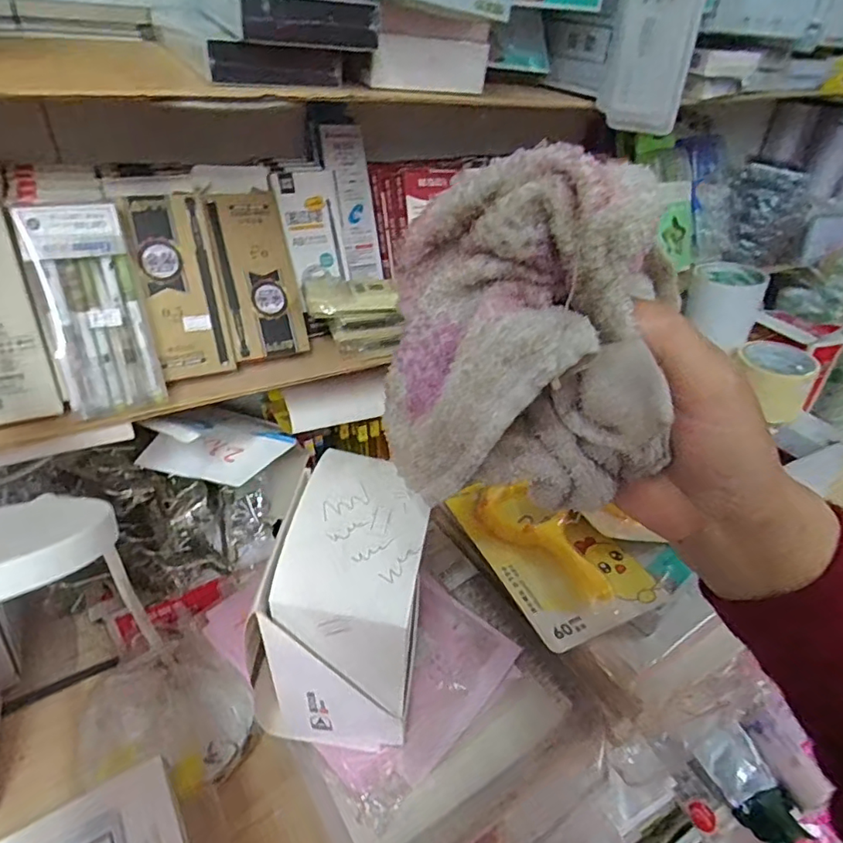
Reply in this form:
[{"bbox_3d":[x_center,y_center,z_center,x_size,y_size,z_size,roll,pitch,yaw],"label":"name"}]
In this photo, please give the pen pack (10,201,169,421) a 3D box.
[{"bbox_3d":[-0.248,-0.083,0.419,0.065,0.154,0.020,-16,19,-26],"label":"pen pack"}]

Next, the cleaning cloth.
[{"bbox_3d":[0.040,-0.027,0.192,0.099,0.115,0.052,6,35,2],"label":"cleaning cloth"}]

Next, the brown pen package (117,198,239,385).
[{"bbox_3d":[-0.200,-0.111,0.459,0.064,0.145,0.010,-16,13,-26],"label":"brown pen package"}]

